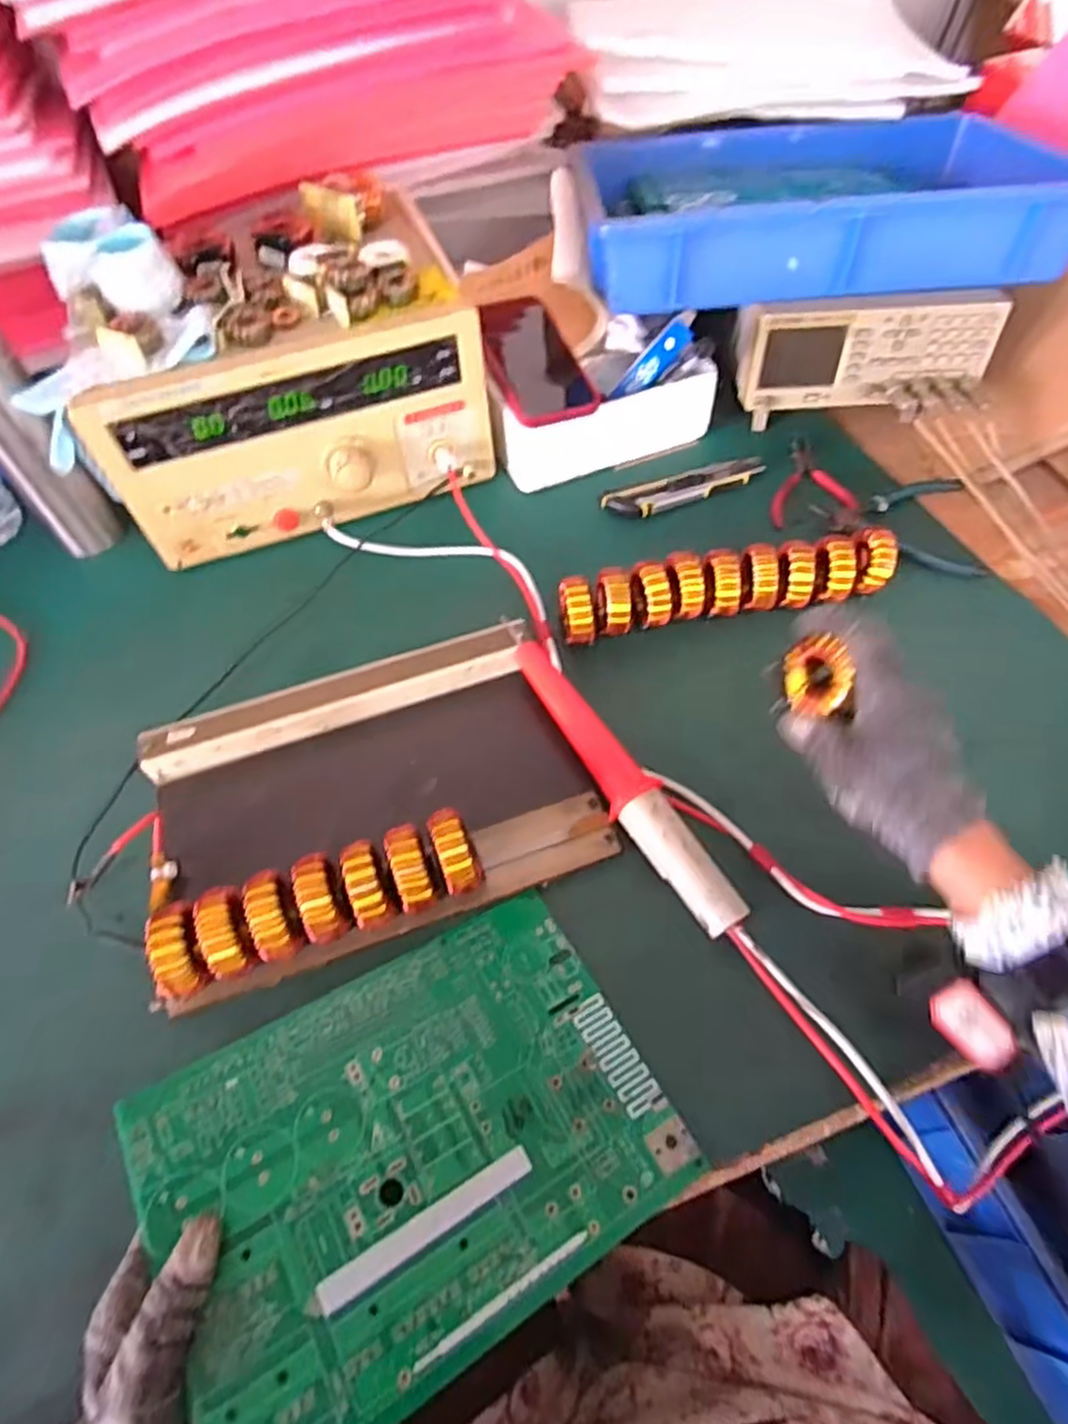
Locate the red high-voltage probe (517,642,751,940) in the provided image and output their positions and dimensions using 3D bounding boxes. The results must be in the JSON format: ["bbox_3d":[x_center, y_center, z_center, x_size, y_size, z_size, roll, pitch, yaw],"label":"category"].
[{"bbox_3d":[0.057,0.045,0.493,0.031,0.027,0.244,-28,60,-15],"label":"red high-voltage probe"}]

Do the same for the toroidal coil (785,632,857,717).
[{"bbox_3d":[0.174,-0.021,0.428,0.021,0.038,0.043,10,69,-35],"label":"toroidal coil"}]

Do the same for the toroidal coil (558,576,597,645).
[{"bbox_3d":[0.035,-0.079,0.567,0.026,0.045,0.045,-4,56,0],"label":"toroidal coil"}]

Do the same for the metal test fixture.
[{"bbox_3d":[-0.116,0.050,0.485,0.297,0.050,0.197,-18,58,-9],"label":"metal test fixture"}]

